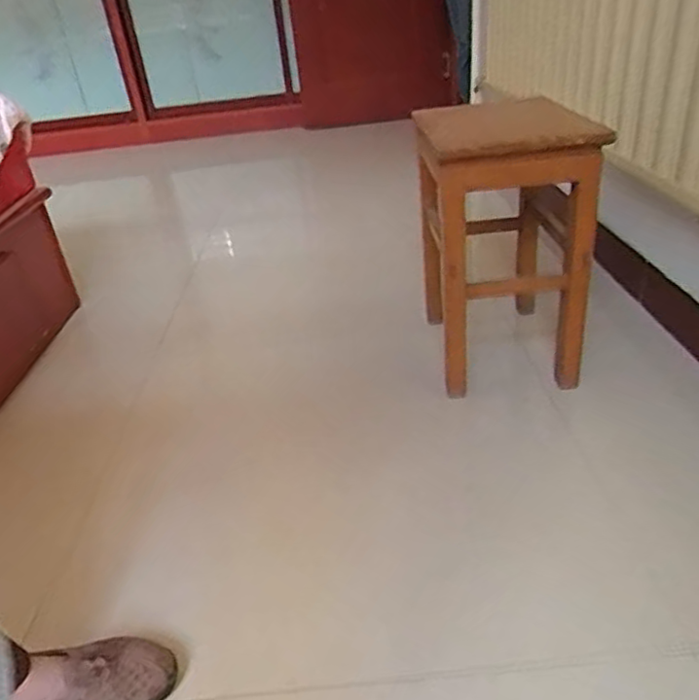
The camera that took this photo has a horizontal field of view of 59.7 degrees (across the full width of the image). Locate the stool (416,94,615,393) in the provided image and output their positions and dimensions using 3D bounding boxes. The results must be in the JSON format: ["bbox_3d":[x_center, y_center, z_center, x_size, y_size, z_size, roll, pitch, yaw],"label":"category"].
[{"bbox_3d":[0.266,-0.208,1.128,0.251,0.420,0.417,-6,30,2],"label":"stool"}]

